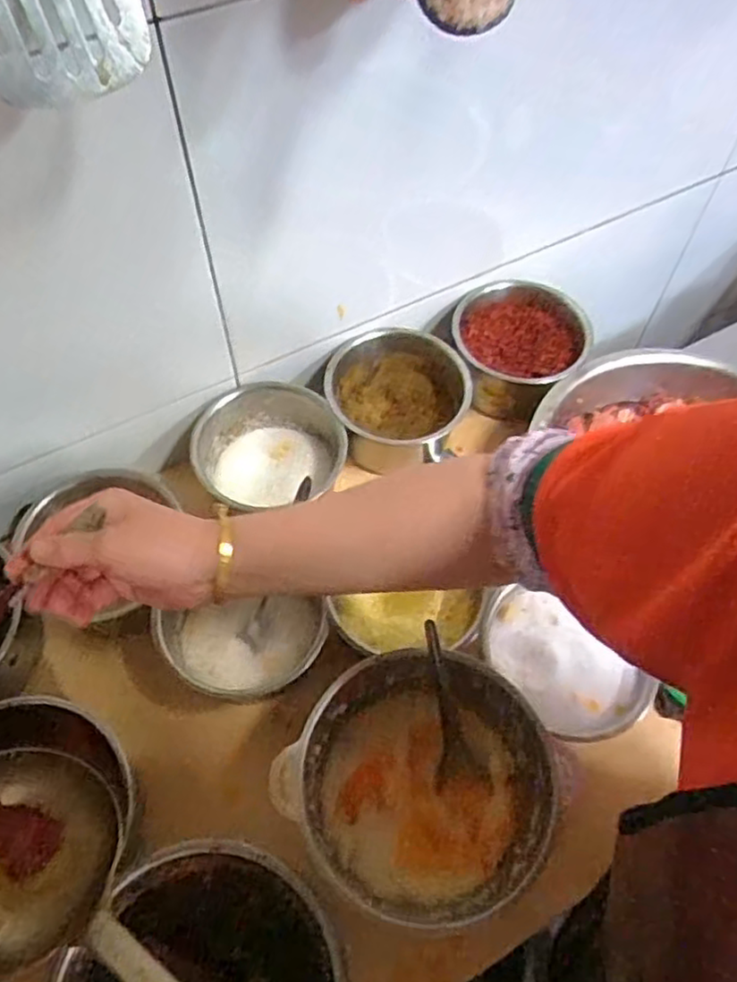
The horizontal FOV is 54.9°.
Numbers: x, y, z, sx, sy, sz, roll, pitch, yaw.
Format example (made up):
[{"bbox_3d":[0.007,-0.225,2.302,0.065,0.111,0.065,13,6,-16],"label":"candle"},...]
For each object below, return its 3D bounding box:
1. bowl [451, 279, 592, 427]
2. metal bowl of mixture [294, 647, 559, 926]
[{"bbox_3d":[0.153,-0.150,0.730,0.128,0.065,0.143,21,61,11],"label":"bowl"},{"bbox_3d":[0.040,0.216,0.523,0.174,0.106,0.167,1,60,-1],"label":"metal bowl of mixture"}]

